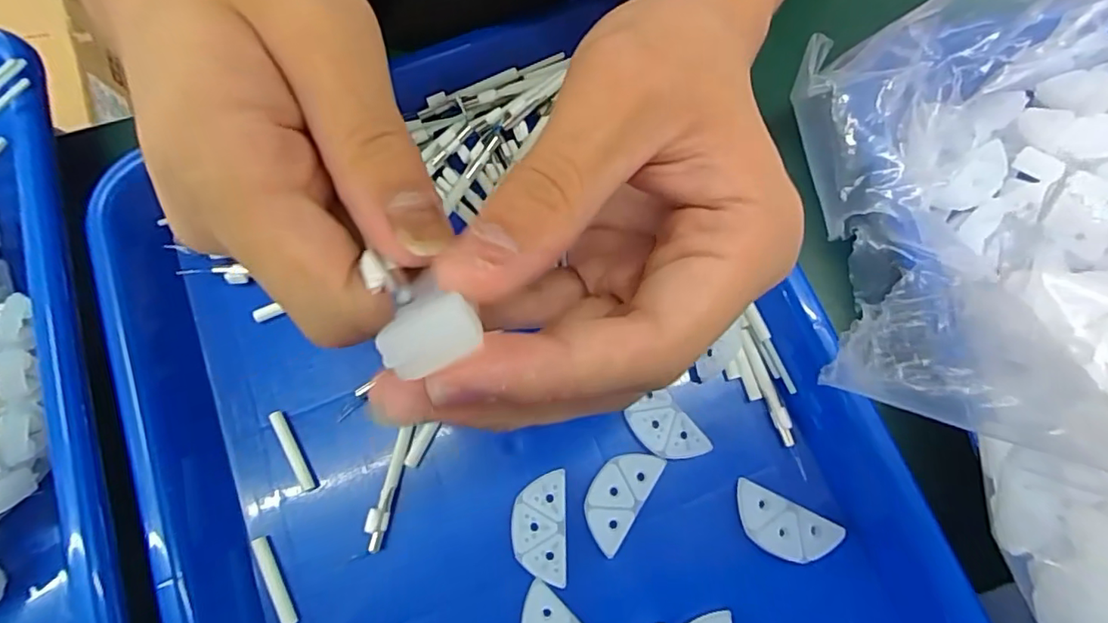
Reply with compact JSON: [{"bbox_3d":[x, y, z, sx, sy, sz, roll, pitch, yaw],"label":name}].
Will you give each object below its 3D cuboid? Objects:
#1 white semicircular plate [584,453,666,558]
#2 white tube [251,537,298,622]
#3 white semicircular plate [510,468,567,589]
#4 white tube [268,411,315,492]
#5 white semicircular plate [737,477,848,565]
[{"bbox_3d":[0.023,0.068,0.210,0.019,0.004,0.038,32,79,8],"label":"white semicircular plate"},{"bbox_3d":[-0.103,0.099,0.206,0.005,0.004,0.033,-29,77,-6],"label":"white tube"},{"bbox_3d":[-0.006,0.079,0.206,0.020,0.004,0.039,-1,76,1],"label":"white semicircular plate"},{"bbox_3d":[-0.102,0.054,0.219,0.005,0.004,0.034,-31,78,-6],"label":"white tube"},{"bbox_3d":[0.084,0.078,0.205,0.037,0.007,0.019,27,78,7],"label":"white semicircular plate"}]

